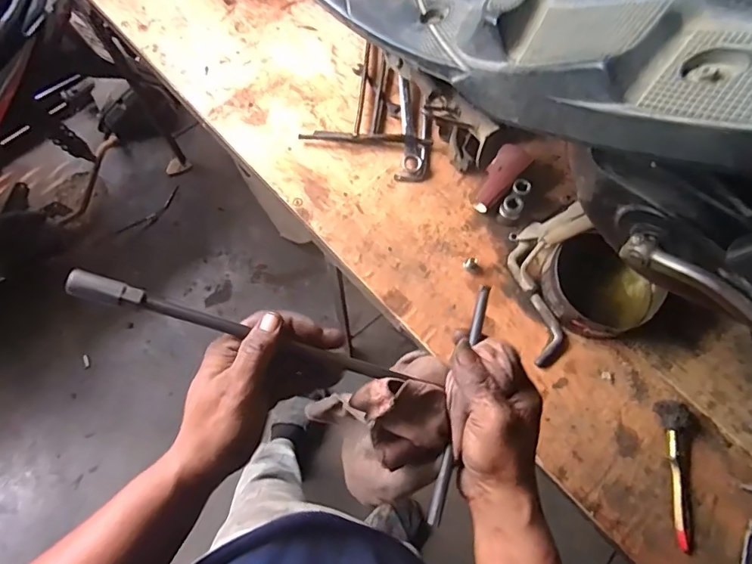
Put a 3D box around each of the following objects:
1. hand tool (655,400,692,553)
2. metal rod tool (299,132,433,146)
[{"bbox_3d":[0.362,0.225,0.570,0.034,0.024,0.165,1,71,1],"label":"hand tool"},{"bbox_3d":[-0.017,-0.223,0.746,0.201,0.010,0.016,3,71,2],"label":"metal rod tool"}]

